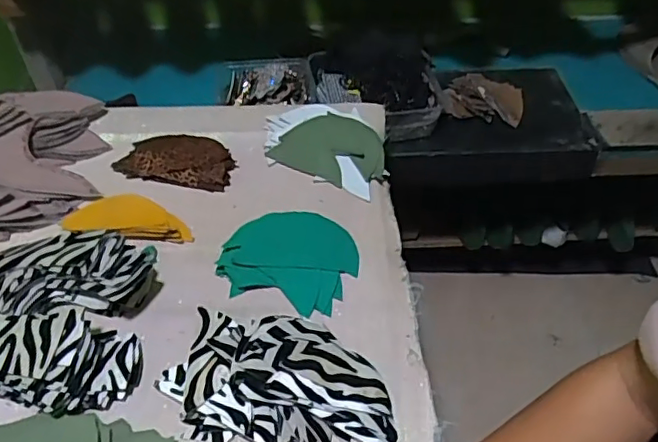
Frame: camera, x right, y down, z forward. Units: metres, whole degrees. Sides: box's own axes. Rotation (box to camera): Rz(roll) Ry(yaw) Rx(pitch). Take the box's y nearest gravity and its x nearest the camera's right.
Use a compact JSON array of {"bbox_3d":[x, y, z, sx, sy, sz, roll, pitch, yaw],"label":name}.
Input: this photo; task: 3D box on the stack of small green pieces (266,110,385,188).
[{"bbox_3d":[0.001,-0.093,0.719,0.141,0.034,0.091,16,50,13],"label":"stack of small green pieces"}]

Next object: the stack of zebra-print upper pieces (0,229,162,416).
[{"bbox_3d":[-0.263,0.087,0.538,0.174,0.061,0.178,1,48,1],"label":"stack of zebra-print upper pieces"}]

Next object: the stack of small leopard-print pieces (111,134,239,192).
[{"bbox_3d":[-0.189,-0.075,0.716,0.141,0.026,0.077,6,48,5],"label":"stack of small leopard-print pieces"}]

